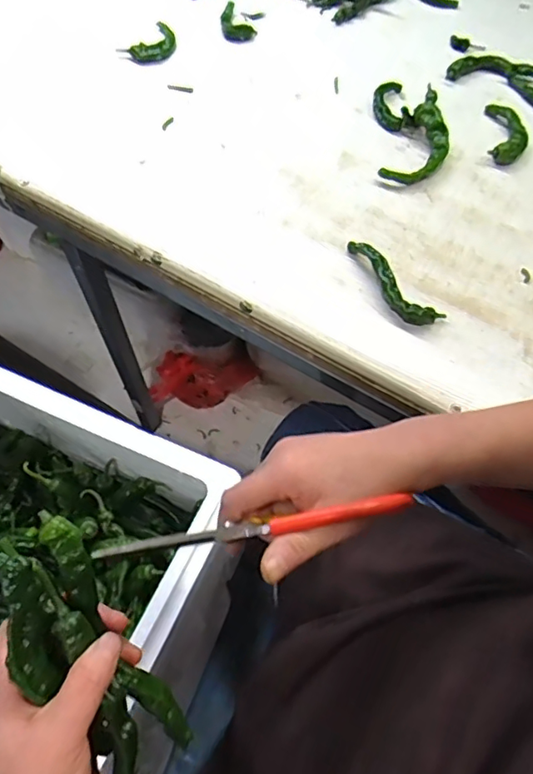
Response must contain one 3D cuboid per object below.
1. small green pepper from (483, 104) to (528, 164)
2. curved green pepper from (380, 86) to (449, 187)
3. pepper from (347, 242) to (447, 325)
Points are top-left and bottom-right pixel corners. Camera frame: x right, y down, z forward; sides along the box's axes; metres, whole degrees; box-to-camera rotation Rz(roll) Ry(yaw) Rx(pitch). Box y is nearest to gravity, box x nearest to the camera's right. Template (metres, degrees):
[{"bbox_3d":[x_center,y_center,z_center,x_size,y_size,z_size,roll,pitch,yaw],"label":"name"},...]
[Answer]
[{"bbox_3d":[0.326,-0.345,0.750,0.051,0.025,0.116,9,60,4],"label":"small green pepper"},{"bbox_3d":[0.206,-0.322,0.722,0.069,0.037,0.156,23,62,12],"label":"curved green pepper"},{"bbox_3d":[0.133,-0.116,0.614,0.038,0.025,0.137,-37,67,-20],"label":"pepper"}]

